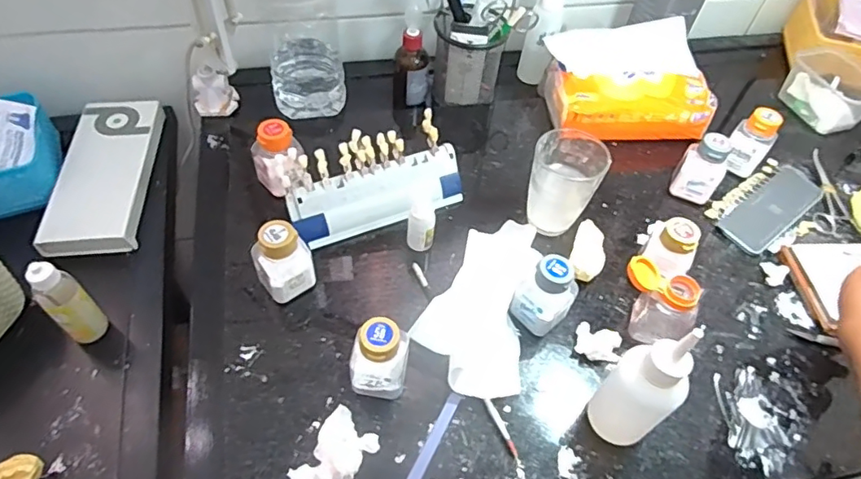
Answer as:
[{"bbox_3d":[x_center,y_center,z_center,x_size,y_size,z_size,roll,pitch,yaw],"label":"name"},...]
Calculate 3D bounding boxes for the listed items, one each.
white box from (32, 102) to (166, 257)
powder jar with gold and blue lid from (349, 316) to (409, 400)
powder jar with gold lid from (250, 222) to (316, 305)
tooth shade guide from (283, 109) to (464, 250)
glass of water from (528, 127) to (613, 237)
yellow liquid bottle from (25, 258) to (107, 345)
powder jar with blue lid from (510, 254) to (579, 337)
[{"bbox_3d":[-0.373,-0.078,0.621,0.093,0.028,0.214,-2,53,-6],"label":"white box"},{"bbox_3d":[-0.040,0.093,0.418,0.041,0.072,0.037,8,53,2],"label":"powder jar with gold and blue lid"},{"bbox_3d":[-0.126,0.020,0.465,0.043,0.073,0.033,-28,60,-23],"label":"powder jar with gold lid"},{"bbox_3d":[-0.054,-0.056,0.529,0.178,0.074,0.060,-20,57,-18],"label":"tooth shade guide"},{"bbox_3d":[0.129,-0.054,0.532,0.063,0.089,0.062,17,54,9],"label":"glass of water"},{"bbox_3d":[-0.322,0.059,0.482,0.027,0.110,0.033,35,58,20],"label":"yellow liquid bottle"},{"bbox_3d":[0.097,0.048,0.463,0.046,0.070,0.041,30,57,18],"label":"powder jar with blue lid"}]

